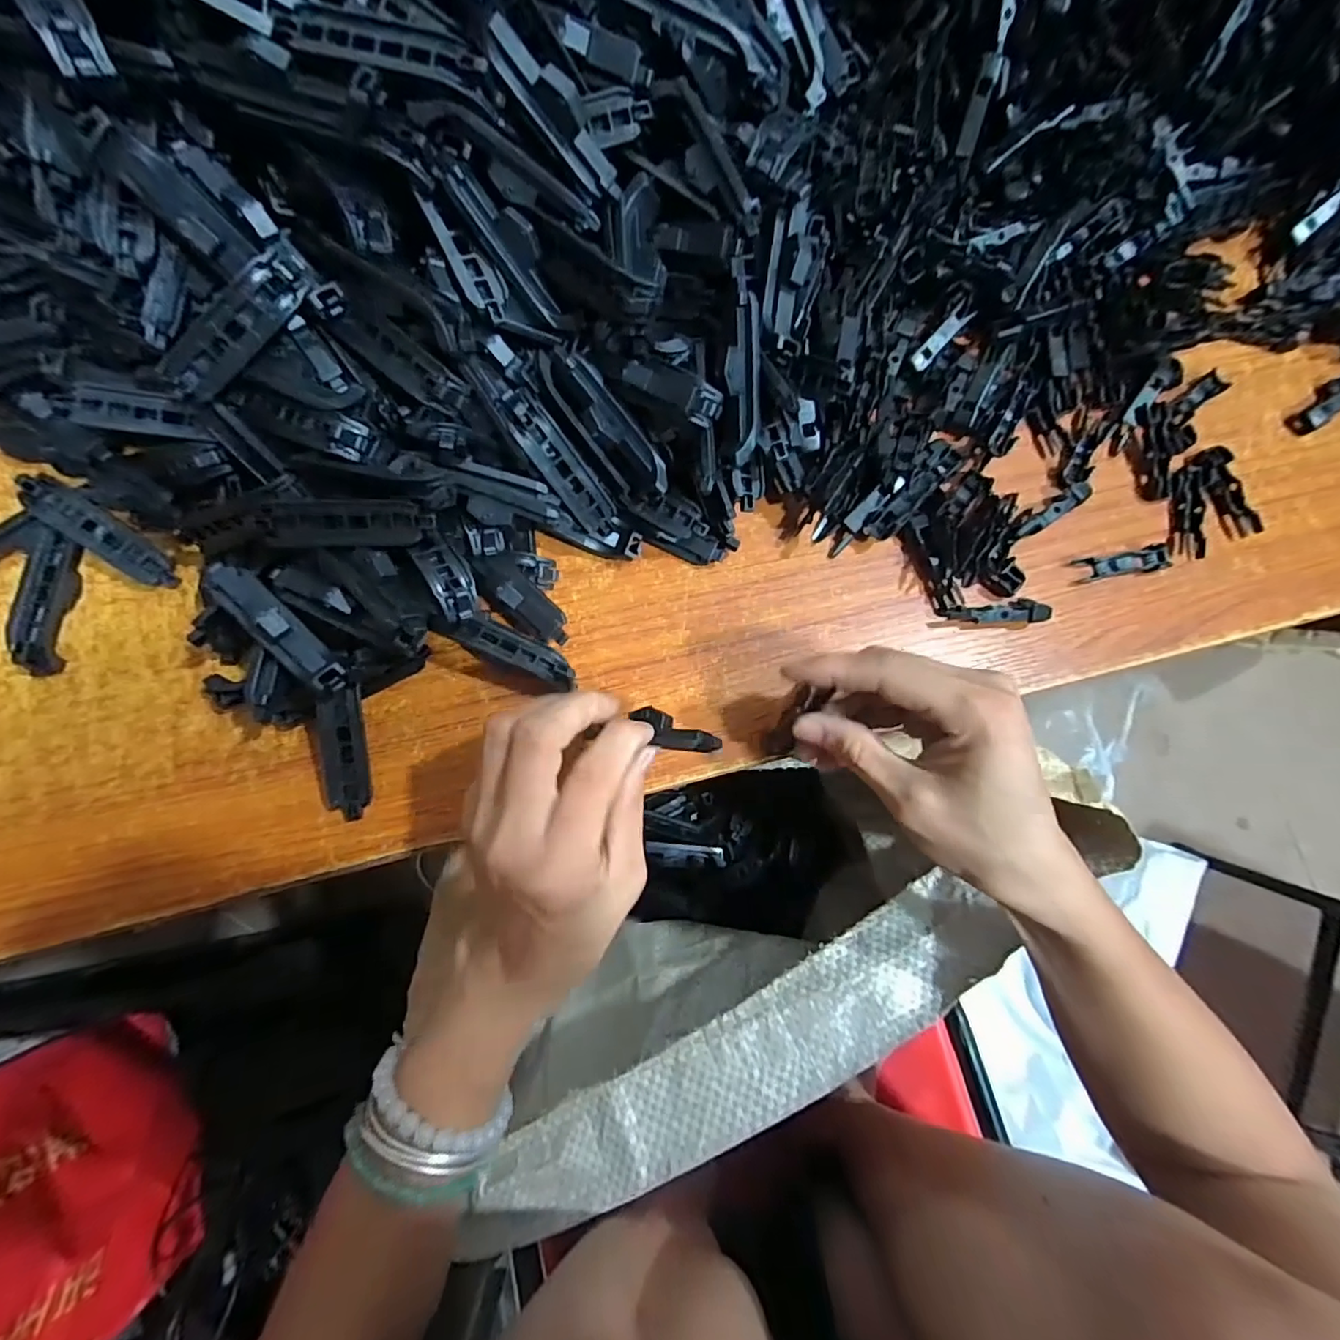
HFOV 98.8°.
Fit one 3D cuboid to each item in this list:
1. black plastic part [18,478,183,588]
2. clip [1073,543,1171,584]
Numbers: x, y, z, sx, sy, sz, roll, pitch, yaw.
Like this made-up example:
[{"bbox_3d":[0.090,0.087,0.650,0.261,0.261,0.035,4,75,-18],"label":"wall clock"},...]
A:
[{"bbox_3d":[-0.275,-0.065,0.279,0.070,0.008,0.020,40,81,-19],"label":"black plastic part"},{"bbox_3d":[0.252,-0.059,0.320,0.056,0.005,0.014,-11,84,-6],"label":"clip"}]

